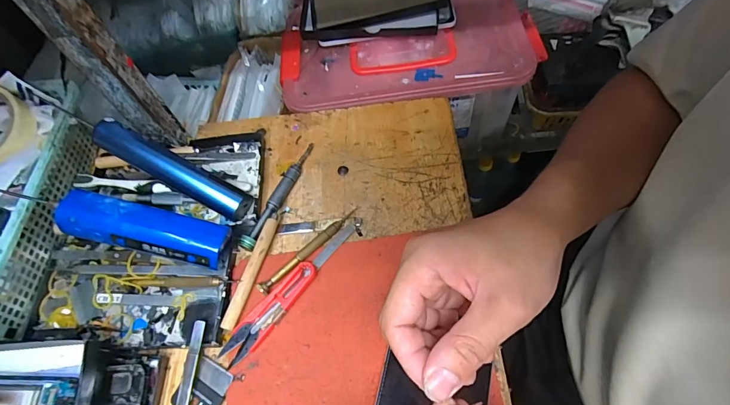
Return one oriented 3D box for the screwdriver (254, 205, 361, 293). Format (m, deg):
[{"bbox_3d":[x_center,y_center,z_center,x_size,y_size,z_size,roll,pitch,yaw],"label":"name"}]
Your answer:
[{"bbox_3d":[-0.048,0.041,0.351,0.010,0.007,0.110,39,72,23],"label":"screwdriver"}]

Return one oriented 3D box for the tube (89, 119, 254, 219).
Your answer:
[{"bbox_3d":[-0.181,-0.030,0.372,0.155,0.023,0.027,29,64,-1],"label":"tube"}]

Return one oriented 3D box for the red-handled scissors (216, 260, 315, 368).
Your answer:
[{"bbox_3d":[-0.077,0.089,0.325,0.023,0.010,0.098,36,71,22],"label":"red-handled scissors"}]

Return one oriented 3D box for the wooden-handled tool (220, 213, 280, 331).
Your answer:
[{"bbox_3d":[-0.098,0.058,0.344,0.012,0.013,0.104,12,63,13],"label":"wooden-handled tool"}]

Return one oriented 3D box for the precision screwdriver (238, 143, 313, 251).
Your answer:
[{"bbox_3d":[-0.080,-0.008,0.382,0.015,0.012,0.125,21,66,17],"label":"precision screwdriver"}]

